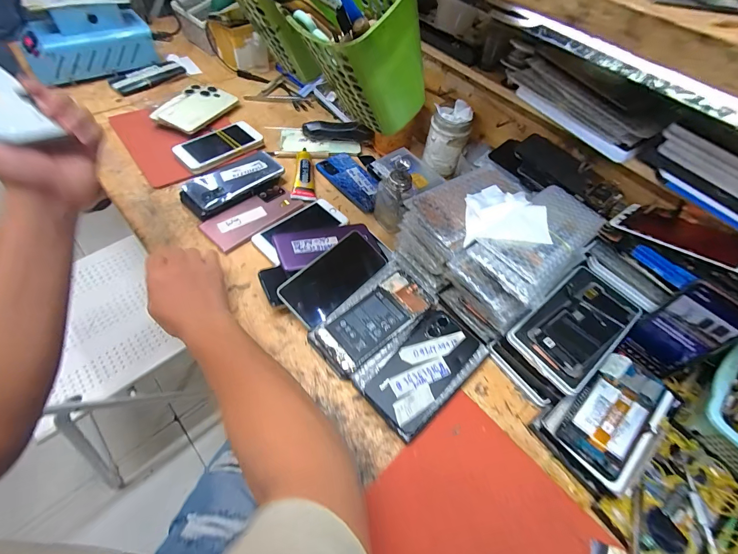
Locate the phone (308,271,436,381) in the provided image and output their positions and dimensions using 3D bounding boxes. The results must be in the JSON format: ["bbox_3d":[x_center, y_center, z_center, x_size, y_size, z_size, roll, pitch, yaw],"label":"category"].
[{"bbox_3d":[0.007,0.057,0.473,0.166,0.012,0.073,-32,64,-25],"label":"phone"}]

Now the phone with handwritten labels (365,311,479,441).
[{"bbox_3d":[0.072,0.118,0.452,0.075,0.016,0.161,40,63,15],"label":"phone with handwritten labels"}]

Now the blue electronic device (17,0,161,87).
[{"bbox_3d":[-0.598,-0.510,0.736,0.237,0.143,0.105,-27,62,-23],"label":"blue electronic device"}]

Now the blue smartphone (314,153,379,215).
[{"bbox_3d":[-0.025,-0.189,0.673,0.085,0.014,0.162,-35,66,-26],"label":"blue smartphone"}]

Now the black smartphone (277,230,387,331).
[{"bbox_3d":[-0.049,-0.002,0.505,0.076,0.008,0.163,47,63,3],"label":"black smartphone"}]

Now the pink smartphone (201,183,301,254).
[{"bbox_3d":[-0.195,-0.103,0.587,0.160,0.014,0.070,-36,66,-27],"label":"pink smartphone"}]

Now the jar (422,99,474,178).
[{"bbox_3d":[0.149,-0.265,0.661,0.070,0.117,0.064,3,55,-4],"label":"jar"}]

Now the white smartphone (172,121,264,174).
[{"bbox_3d":[-0.285,-0.256,0.672,0.084,0.015,0.166,42,62,13],"label":"white smartphone"}]

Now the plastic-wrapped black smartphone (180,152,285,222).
[{"bbox_3d":[-0.240,-0.167,0.617,0.177,0.030,0.084,-36,66,-24],"label":"plastic-wrapped black smartphone"}]

